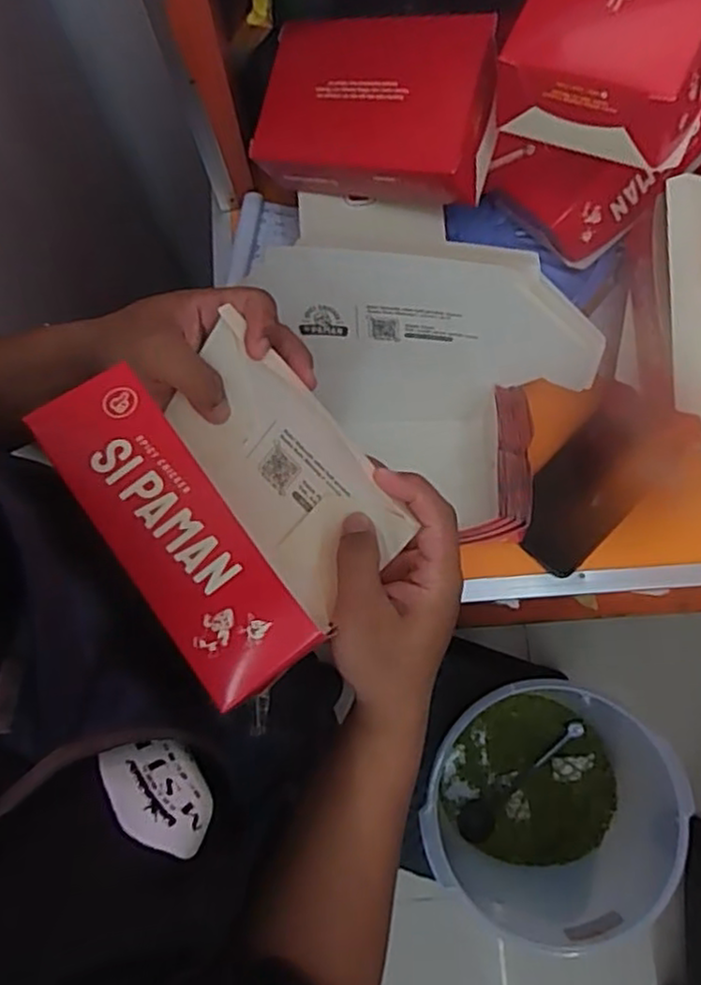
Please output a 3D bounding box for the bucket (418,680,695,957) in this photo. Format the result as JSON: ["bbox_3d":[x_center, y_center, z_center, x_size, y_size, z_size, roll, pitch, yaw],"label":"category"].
[{"bbox_3d":[0.204,0.350,0.814,0.243,0.225,0.232,0,76,1],"label":"bucket"}]

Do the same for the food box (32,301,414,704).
[{"bbox_3d":[-0.059,0.005,0.394,0.134,0.110,0.175,-40,79,-8],"label":"food box"}]

